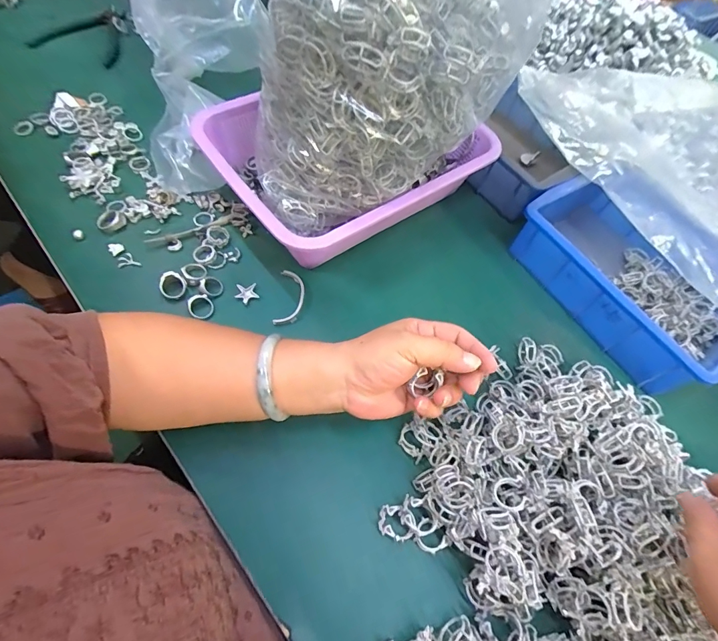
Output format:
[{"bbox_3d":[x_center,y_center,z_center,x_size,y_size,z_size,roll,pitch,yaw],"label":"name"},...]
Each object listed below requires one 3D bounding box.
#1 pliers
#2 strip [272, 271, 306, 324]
[{"bbox_3d":[-0.398,-0.426,0.592,0.130,0.026,0.119,19,61,3],"label":"pliers"},{"bbox_3d":[-0.072,-0.025,0.414,0.026,0.008,0.065,6,61,-4],"label":"strip"}]

